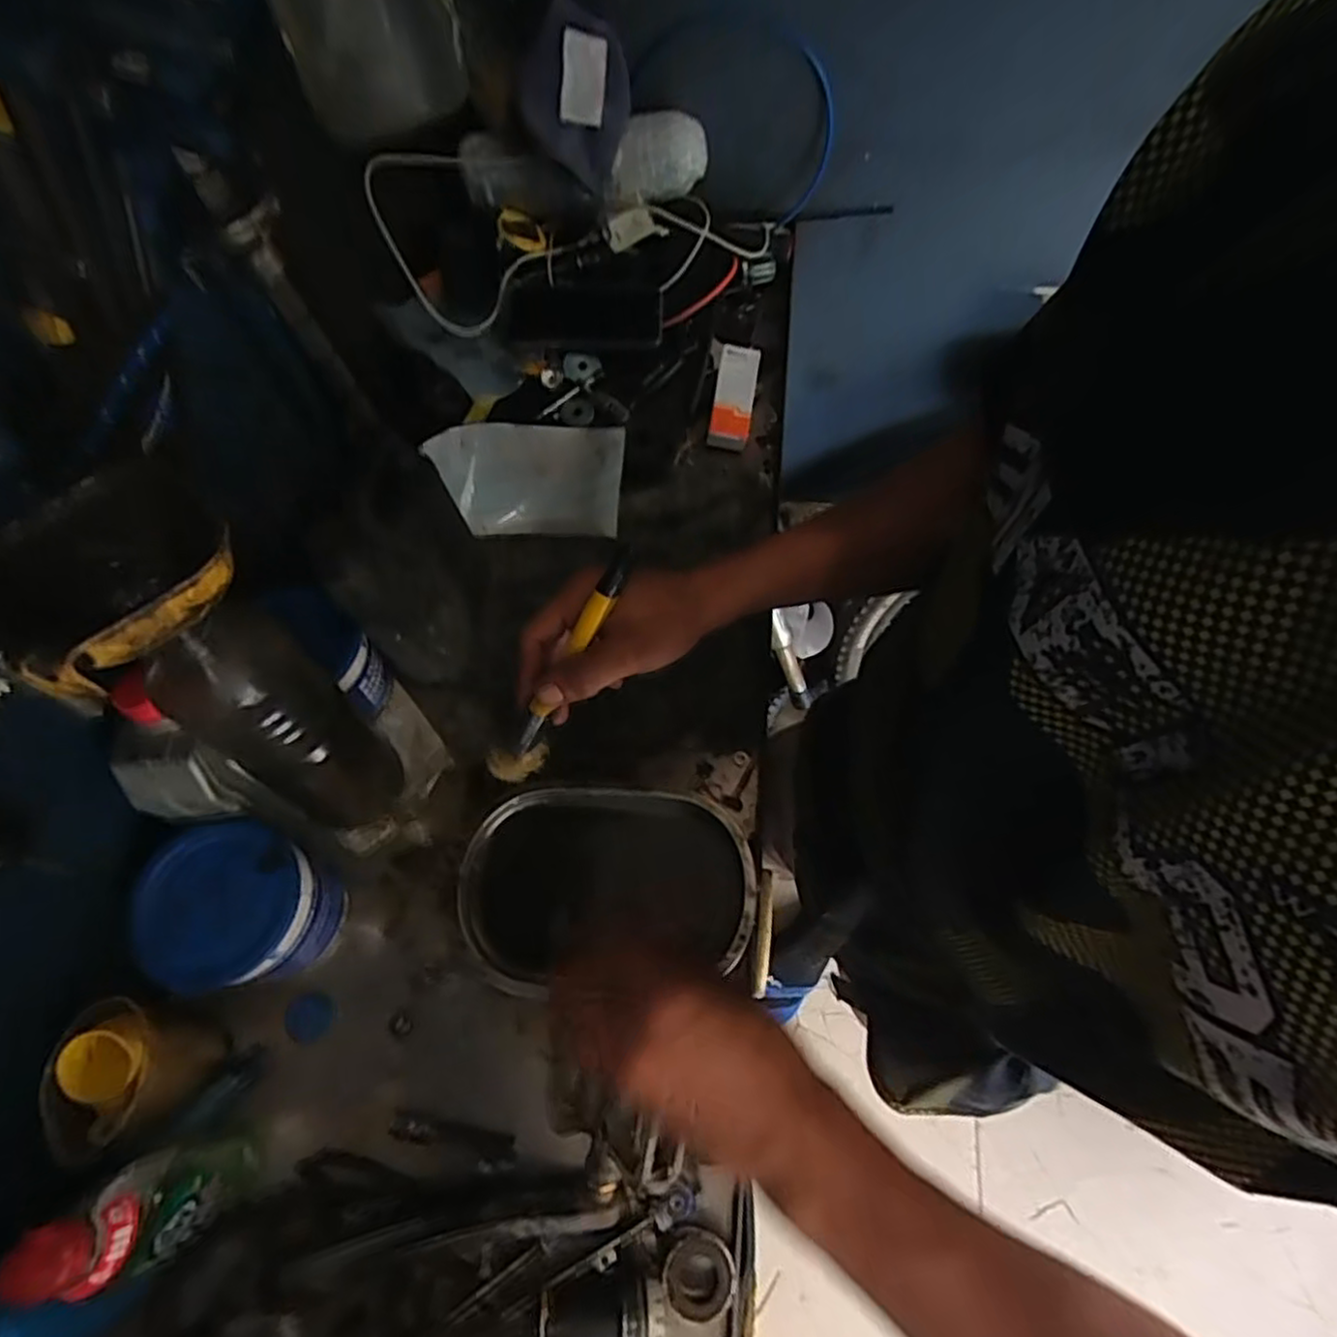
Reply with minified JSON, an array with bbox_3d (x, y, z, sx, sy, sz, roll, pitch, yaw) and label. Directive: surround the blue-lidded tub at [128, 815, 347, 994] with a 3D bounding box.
[{"bbox_3d":[-0.287,0.164,0.486,0.097,0.092,0.100,0,66,1],"label":"blue-lidded tub"}]

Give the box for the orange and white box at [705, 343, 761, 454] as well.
[{"bbox_3d":[0.067,-0.277,0.712,0.039,0.019,0.110,9,79,5],"label":"orange and white box"}]

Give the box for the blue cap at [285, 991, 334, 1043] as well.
[{"bbox_3d":[-0.264,0.256,0.517,0.032,0.007,0.032,0,66,1],"label":"blue cap"}]

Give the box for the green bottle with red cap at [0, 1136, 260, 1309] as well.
[{"bbox_3d":[-0.298,0.312,0.406,0.034,0.171,0.054,-24,68,-10],"label":"green bottle with red cap"}]

